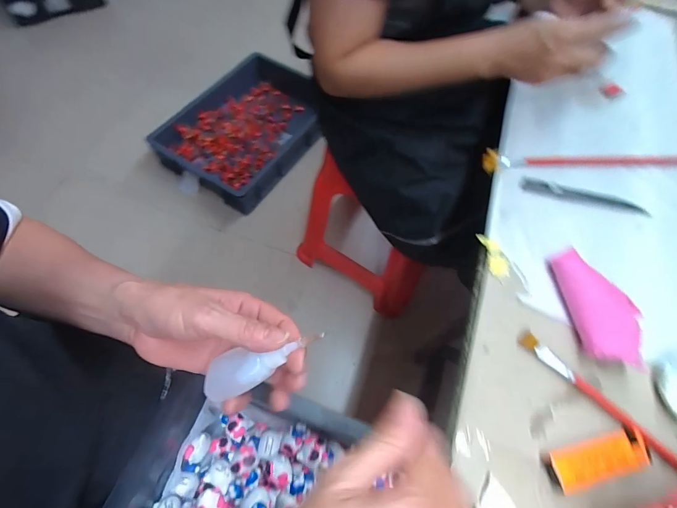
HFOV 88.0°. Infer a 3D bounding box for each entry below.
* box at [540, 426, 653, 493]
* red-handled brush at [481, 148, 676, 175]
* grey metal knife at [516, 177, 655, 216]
[{"bbox_3d":[0.200,0.157,0.268,0.082,0.010,0.028,-13,64,-7],"label":"box"},{"bbox_3d":[0.296,-0.109,0.413,0.252,0.017,0.022,0,63,0],"label":"red-handled brush"},{"bbox_3d":[0.276,-0.065,0.390,0.140,0.006,0.020,13,64,6],"label":"grey metal knife"}]

